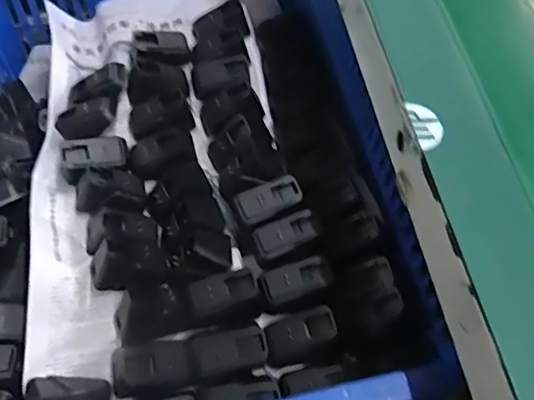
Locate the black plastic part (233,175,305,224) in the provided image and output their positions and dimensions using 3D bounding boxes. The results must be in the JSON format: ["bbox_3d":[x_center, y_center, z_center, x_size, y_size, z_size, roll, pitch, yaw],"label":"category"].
[{"bbox_3d":[0.004,0.000,0.542,0.062,0.014,0.034,-17,60,-12],"label":"black plastic part"}]

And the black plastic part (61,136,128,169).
[{"bbox_3d":[-0.176,-0.047,0.569,0.062,0.011,0.034,-9,59,-8],"label":"black plastic part"}]

